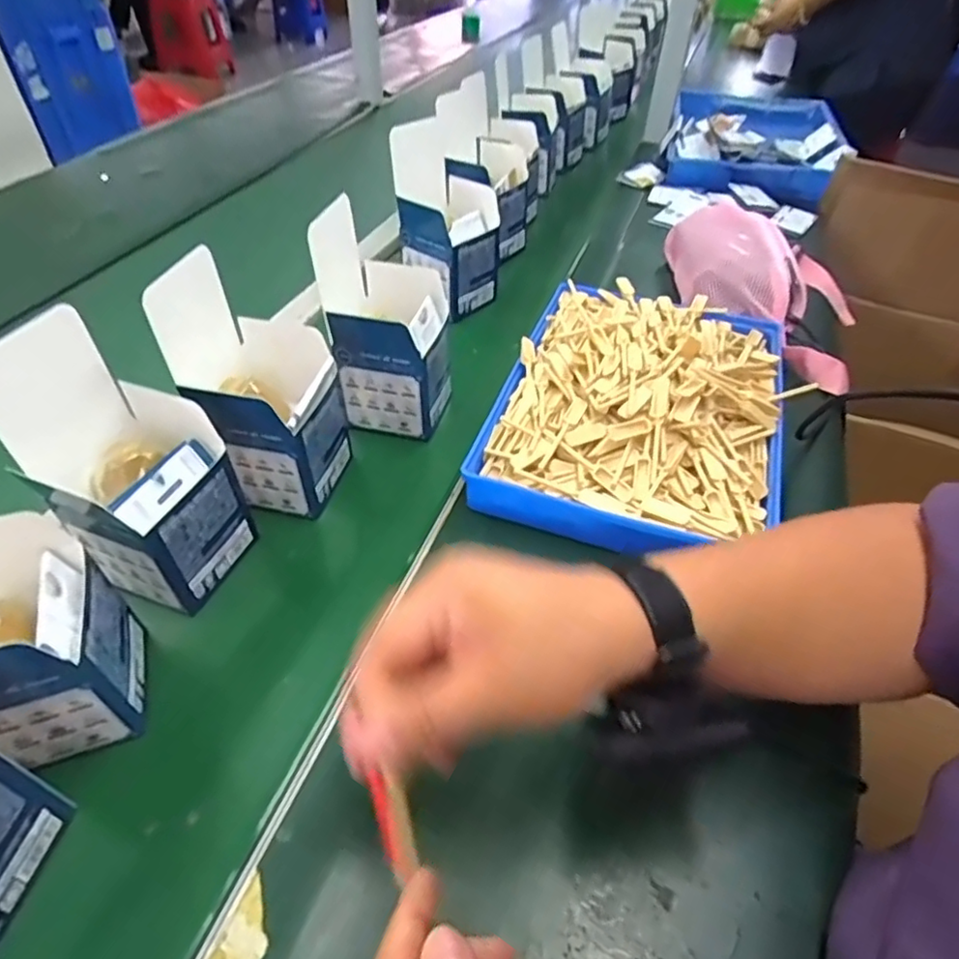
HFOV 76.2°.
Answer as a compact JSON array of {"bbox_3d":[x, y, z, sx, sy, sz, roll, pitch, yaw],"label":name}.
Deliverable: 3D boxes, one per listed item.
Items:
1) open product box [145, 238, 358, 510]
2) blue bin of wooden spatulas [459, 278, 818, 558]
[{"bbox_3d":[-0.161,-0.064,0.458,0.088,0.164,0.104,9,53,10],"label":"open product box"},{"bbox_3d":[0.144,-0.082,0.536,0.231,0.054,0.311,16,54,15],"label":"blue bin of wooden spatulas"}]

